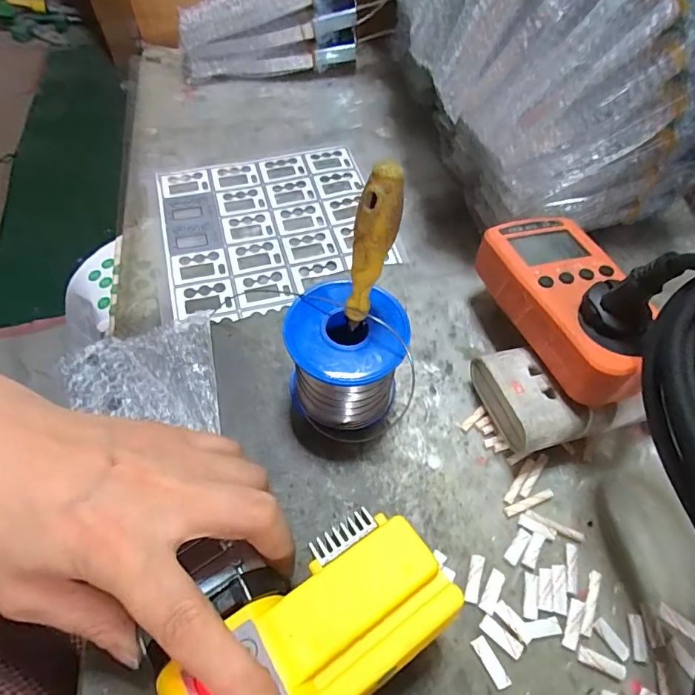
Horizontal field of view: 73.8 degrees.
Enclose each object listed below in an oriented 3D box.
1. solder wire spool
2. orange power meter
[{"bbox_3d":[-0.002,0.008,0.262,0.062,0.070,0.055,22,59,12],"label":"solder wire spool"},{"bbox_3d":[0.132,-0.029,0.273,0.062,0.034,0.127,-14,59,-11],"label":"orange power meter"}]

